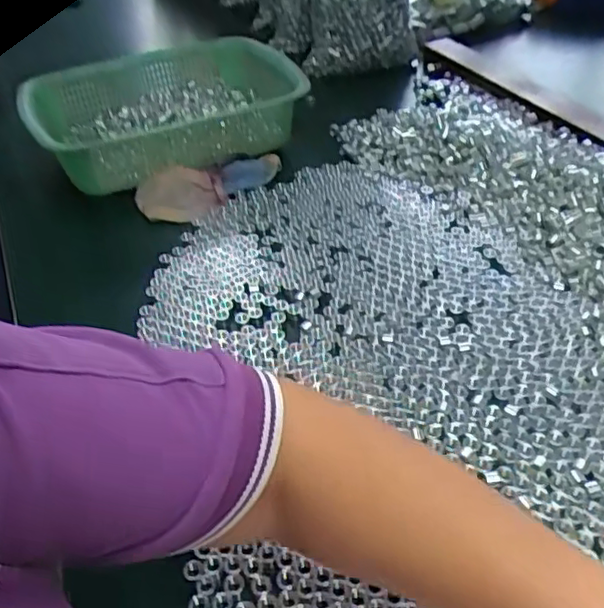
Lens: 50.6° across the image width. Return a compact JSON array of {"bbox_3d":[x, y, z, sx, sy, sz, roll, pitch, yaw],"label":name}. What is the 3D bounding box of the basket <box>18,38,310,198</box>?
[{"bbox_3d":[-0.154,-0.232,0.770,0.335,0.097,0.236,-16,44,-12],"label":"basket"}]

